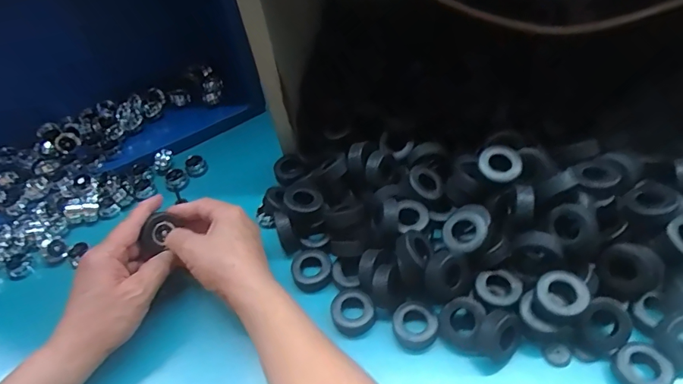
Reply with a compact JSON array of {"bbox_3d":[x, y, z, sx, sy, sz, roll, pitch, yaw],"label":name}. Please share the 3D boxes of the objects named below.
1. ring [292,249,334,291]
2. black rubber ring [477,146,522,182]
[{"bbox_3d":[-0.028,0.072,0.423,0.037,0.012,0.040,-3,52,4],"label":"ring"},{"bbox_3d":[0.142,-0.025,0.406,0.036,0.011,0.033,6,73,13],"label":"black rubber ring"}]

